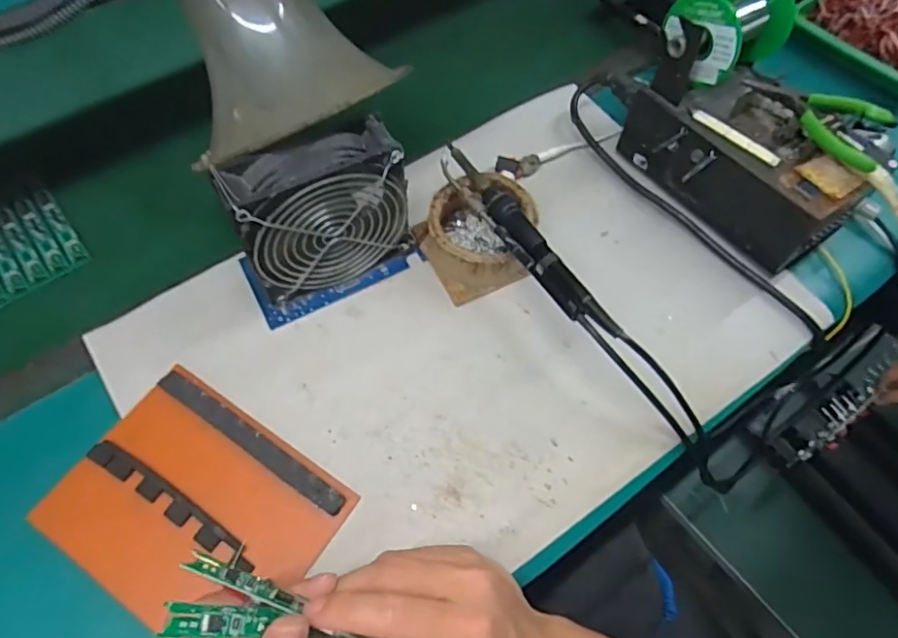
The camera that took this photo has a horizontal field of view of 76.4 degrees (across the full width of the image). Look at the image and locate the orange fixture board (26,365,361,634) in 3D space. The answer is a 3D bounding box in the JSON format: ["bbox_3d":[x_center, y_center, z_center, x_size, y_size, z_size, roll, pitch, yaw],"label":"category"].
[{"bbox_3d":[-0.169,0.125,0.381,0.170,0.008,0.132,31,66,15],"label":"orange fixture board"}]

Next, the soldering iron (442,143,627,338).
[{"bbox_3d":[0.054,-0.063,0.423,0.031,0.019,0.205,-31,67,-16],"label":"soldering iron"}]

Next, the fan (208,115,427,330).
[{"bbox_3d":[-0.095,-0.071,0.422,0.132,0.124,0.058,-25,65,-13],"label":"fan"}]

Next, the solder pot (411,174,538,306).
[{"bbox_3d":[0.026,-0.072,0.464,0.086,0.058,0.097,-27,66,-14],"label":"solder pot"}]

